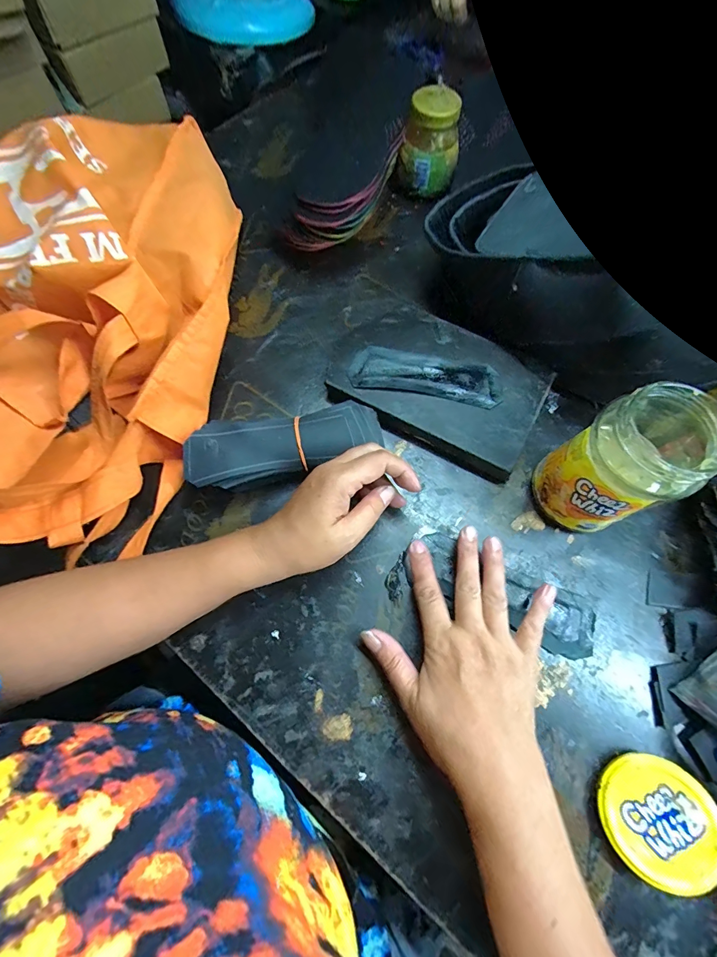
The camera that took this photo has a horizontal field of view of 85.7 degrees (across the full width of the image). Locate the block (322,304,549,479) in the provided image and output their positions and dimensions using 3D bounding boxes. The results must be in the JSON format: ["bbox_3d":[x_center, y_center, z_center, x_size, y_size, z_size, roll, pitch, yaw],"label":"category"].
[{"bbox_3d":[0.082,-0.097,0.394,0.198,0.025,0.135,25,71,8],"label":"block"}]

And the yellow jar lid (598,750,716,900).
[{"bbox_3d":[0.206,0.233,0.264,0.070,0.007,0.070,-7,60,13],"label":"yellow jar lid"}]

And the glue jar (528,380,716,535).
[{"bbox_3d":[0.200,-0.008,0.303,0.074,0.134,0.074,0,69,-1],"label":"glue jar"}]

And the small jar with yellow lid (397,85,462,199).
[{"bbox_3d":[0.089,-0.400,0.473,0.064,0.096,0.063,0,69,-1],"label":"small jar with yellow lid"}]

